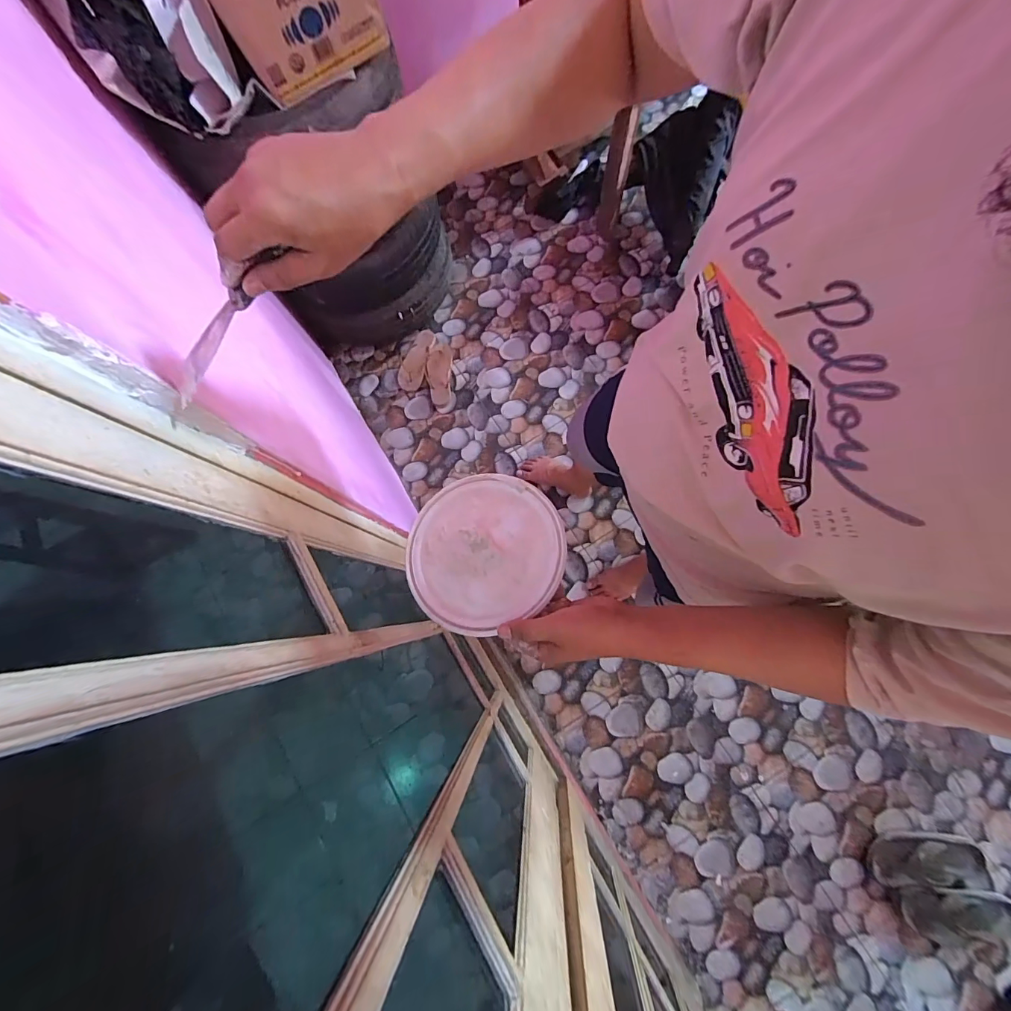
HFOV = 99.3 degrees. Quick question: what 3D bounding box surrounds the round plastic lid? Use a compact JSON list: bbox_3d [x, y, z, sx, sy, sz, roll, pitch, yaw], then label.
[{"bbox_3d":[-0.024,0.049,0.480,0.173,0.016,0.174,-4,68,11],"label":"round plastic lid"}]

